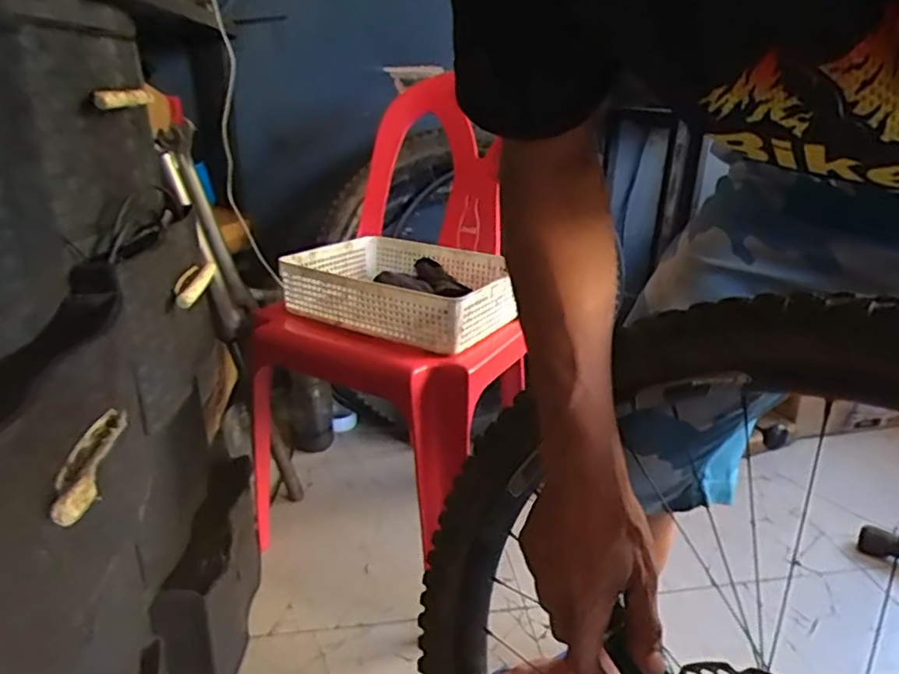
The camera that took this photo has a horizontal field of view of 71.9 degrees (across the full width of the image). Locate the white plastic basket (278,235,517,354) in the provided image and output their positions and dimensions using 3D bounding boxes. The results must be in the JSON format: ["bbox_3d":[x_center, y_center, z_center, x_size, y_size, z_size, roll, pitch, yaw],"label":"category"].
[{"bbox_3d":[-0.065,-0.081,0.977,0.333,0.077,0.254,13,25,25],"label":"white plastic basket"}]

